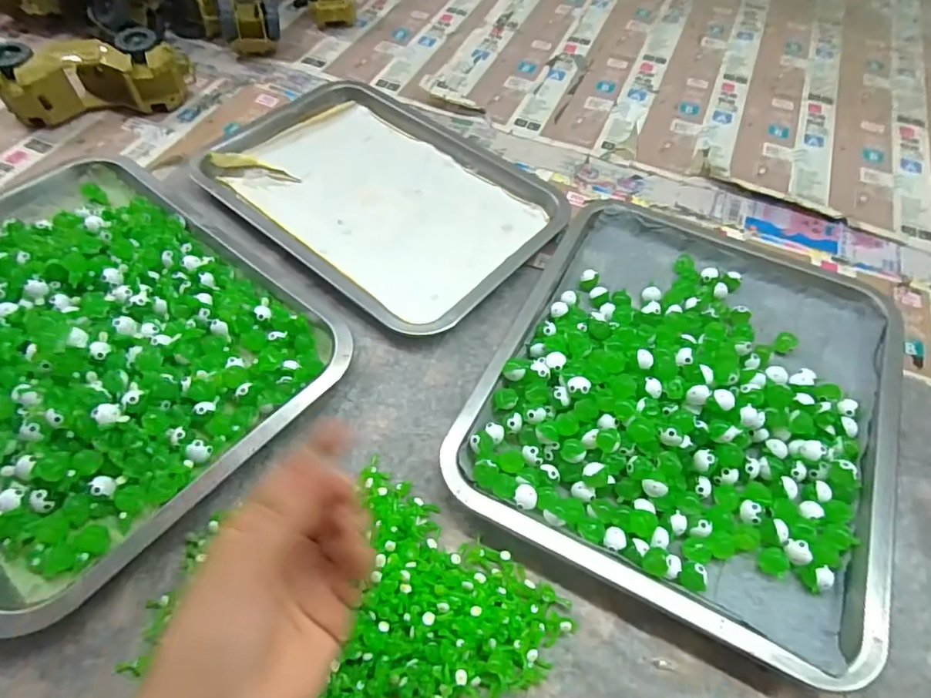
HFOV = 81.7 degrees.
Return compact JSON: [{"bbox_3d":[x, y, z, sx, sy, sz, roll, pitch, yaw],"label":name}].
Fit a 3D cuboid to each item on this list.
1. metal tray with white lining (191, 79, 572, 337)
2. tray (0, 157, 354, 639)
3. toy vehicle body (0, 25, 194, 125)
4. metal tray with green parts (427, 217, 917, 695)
[{"bbox_3d":[-0.081,-0.149,0.499,0.317,0.024,0.216,36,61,21],"label":"metal tray with white lining"},{"bbox_3d":[-0.293,-0.024,0.388,0.371,0.033,0.266,34,61,20],"label":"tray"},{"bbox_3d":[-0.367,-0.273,0.540,0.167,0.060,0.064,-15,57,-12],"label":"toy vehicle body"},{"bbox_3d":[0.160,0.019,0.380,0.261,0.036,0.313,22,57,13],"label":"metal tray with green parts"}]

